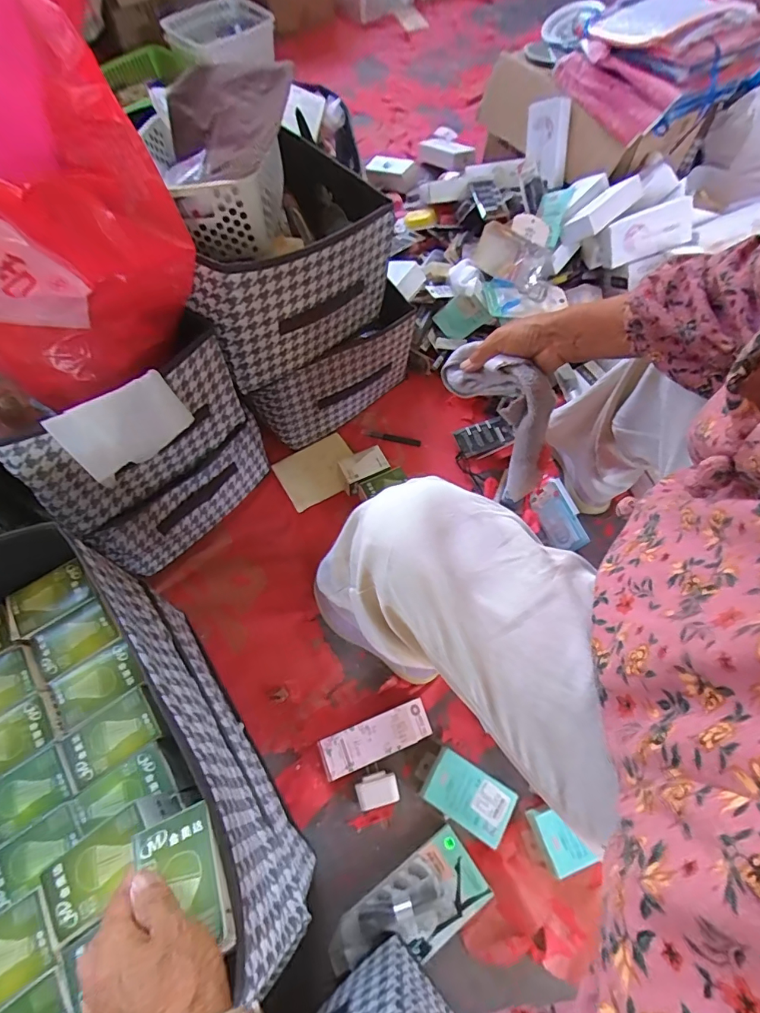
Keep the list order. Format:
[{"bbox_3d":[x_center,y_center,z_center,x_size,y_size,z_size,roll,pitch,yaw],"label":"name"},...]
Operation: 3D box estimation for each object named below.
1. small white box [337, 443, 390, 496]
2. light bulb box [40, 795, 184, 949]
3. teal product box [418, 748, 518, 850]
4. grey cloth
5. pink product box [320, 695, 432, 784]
[{"bbox_3d":[-0.030,-0.061,0.806,0.087,0.049,0.053,-26,68,-12],"label":"small white box"},{"bbox_3d":[-0.204,0.275,0.361,0.086,0.056,0.049,-35,70,-16],"label":"light bulb box"},{"bbox_3d":[0.112,0.380,0.612,0.119,0.024,0.070,29,68,13],"label":"teal product box"},{"bbox_3d":[0.143,-0.111,0.561,0.159,0.156,0.056,42,71,17],"label":"grey cloth"},{"bbox_3d":[-0.006,0.324,0.644,0.152,0.031,0.053,-19,66,-9],"label":"pink product box"}]

